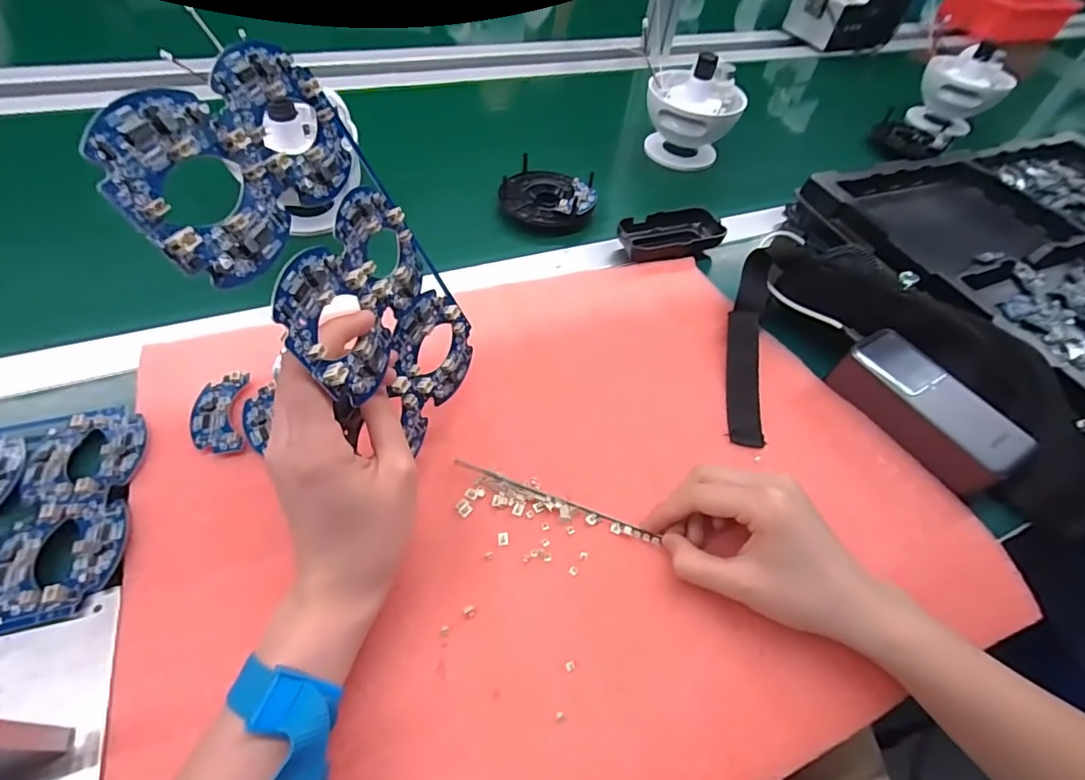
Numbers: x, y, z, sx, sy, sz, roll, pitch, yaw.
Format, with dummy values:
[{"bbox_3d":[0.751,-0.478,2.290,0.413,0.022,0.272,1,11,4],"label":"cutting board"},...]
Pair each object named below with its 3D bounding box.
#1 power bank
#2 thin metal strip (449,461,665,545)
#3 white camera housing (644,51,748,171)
[{"bbox_3d":[0.291,0.014,0.384,0.053,0.040,0.126,-21,58,-22],"label":"power bank"},{"bbox_3d":[0.005,0.070,0.329,0.136,0.009,0.008,20,53,9],"label":"thin metal strip"},{"bbox_3d":[0.186,-0.347,0.627,0.112,0.115,0.085,20,53,8],"label":"white camera housing"}]

